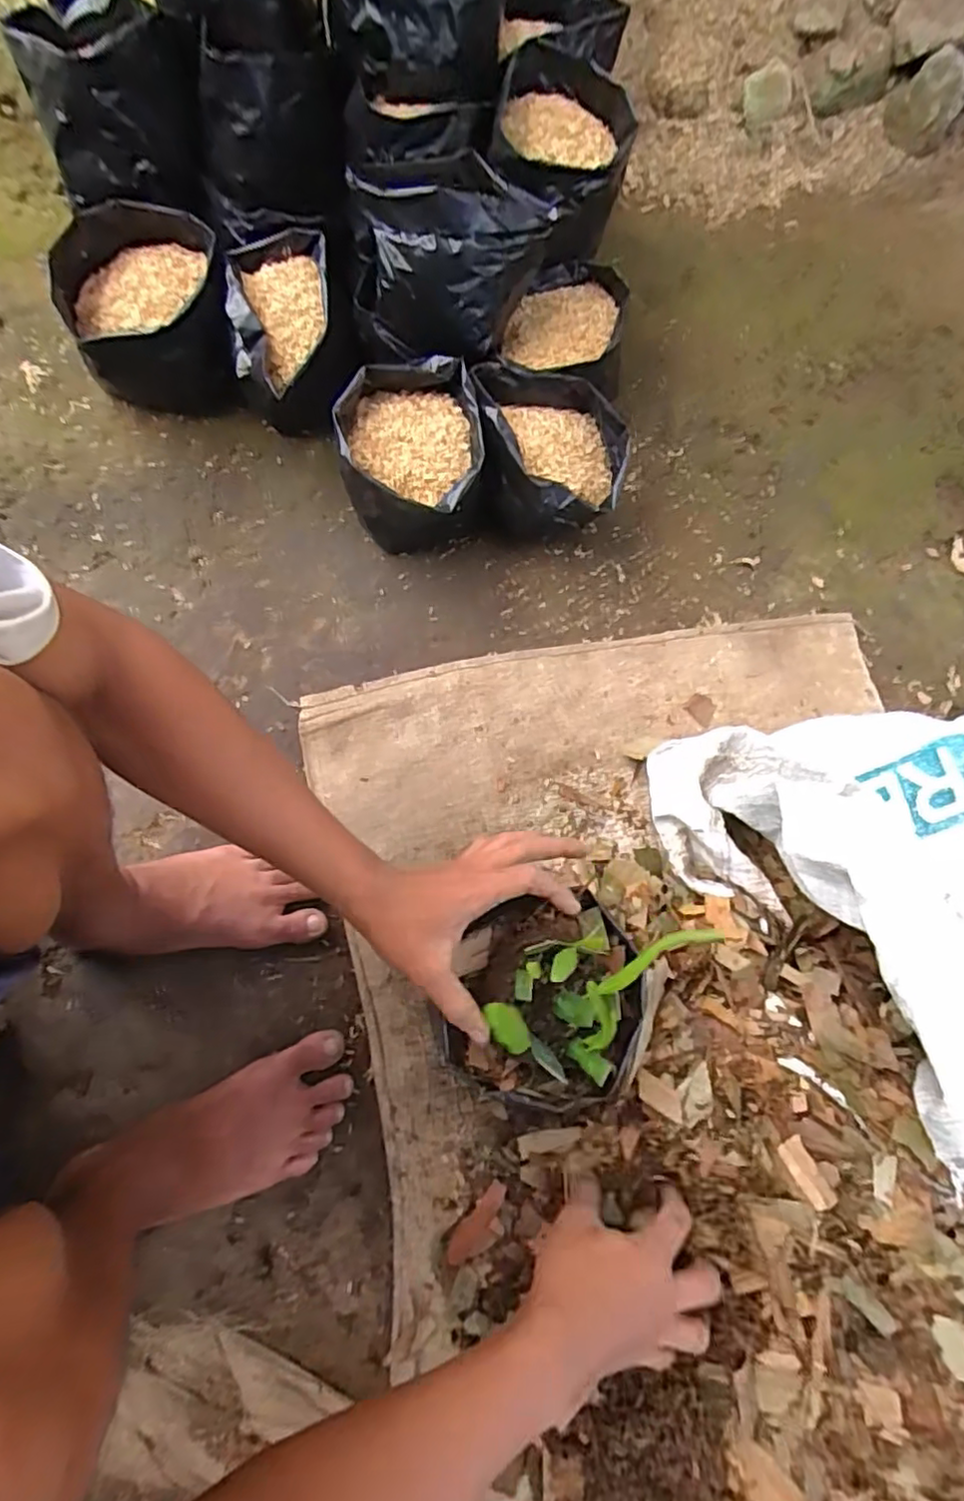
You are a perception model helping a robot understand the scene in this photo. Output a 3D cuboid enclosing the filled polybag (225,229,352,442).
[{"bbox_3d":[-0.216,-0.454,0.732,0.118,0.123,0.200,-10,77,-6],"label":"filled polybag"}]

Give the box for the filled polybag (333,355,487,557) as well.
[{"bbox_3d":[-0.075,-0.294,0.696,0.139,0.147,0.154,-8,71,-6],"label":"filled polybag"}]

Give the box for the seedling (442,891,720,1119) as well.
[{"bbox_3d":[0.056,0.173,0.468,0.144,0.180,0.139,13,69,4],"label":"seedling"}]

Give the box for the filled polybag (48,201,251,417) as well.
[{"bbox_3d":[-0.360,-0.474,0.718,0.165,0.137,0.192,-14,77,-7],"label":"filled polybag"}]

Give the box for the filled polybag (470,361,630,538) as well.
[{"bbox_3d":[0.068,-0.305,0.710,0.162,0.137,0.132,4,72,-4],"label":"filled polybag"}]

